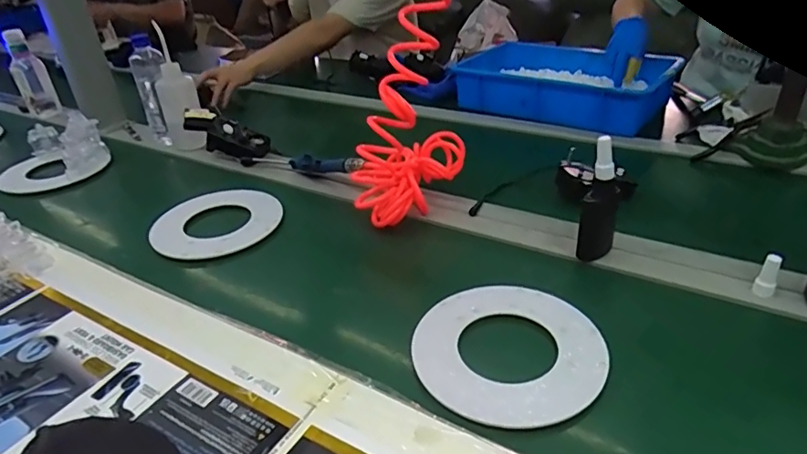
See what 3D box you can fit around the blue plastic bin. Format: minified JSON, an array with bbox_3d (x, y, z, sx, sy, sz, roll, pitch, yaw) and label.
[{"bbox_3d":[0.329,-0.298,1.158,0.446,0.112,0.259,18,38,32],"label":"blue plastic bin"}]

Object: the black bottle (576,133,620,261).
[{"bbox_3d":[0.240,-0.027,0.646,0.041,0.157,0.034,10,35,22],"label":"black bottle"}]

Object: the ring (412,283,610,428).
[{"bbox_3d":[0.109,0.120,0.554,0.189,0.009,0.192,-3,32,2],"label":"ring"}]

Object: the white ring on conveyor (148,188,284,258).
[{"bbox_3d":[-0.281,-0.008,0.800,0.188,0.013,0.168,-11,36,-11],"label":"white ring on conveyor"}]

